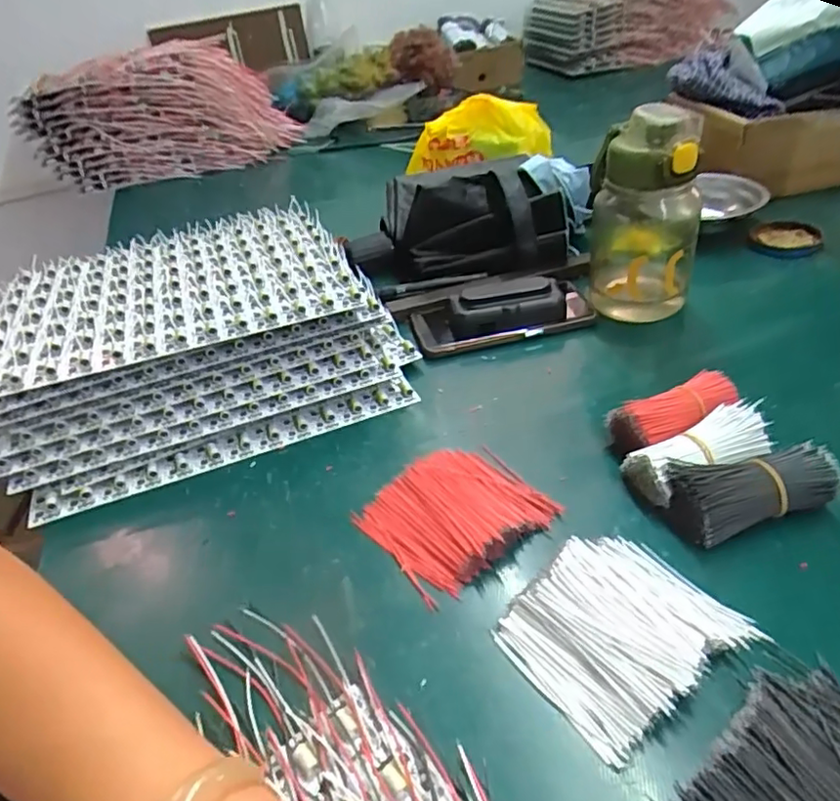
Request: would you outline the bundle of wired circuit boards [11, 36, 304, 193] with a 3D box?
[{"bbox_3d":[-0.443,-0.482,1.043,0.419,0.184,0.113,-8,40,1],"label":"bundle of wired circuit boards"}]

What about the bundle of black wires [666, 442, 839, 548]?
[{"bbox_3d":[0.196,0.050,0.365,0.088,0.035,0.045,-13,38,-9],"label":"bundle of black wires"}]

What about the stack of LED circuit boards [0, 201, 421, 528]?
[{"bbox_3d":[-0.204,-0.063,0.552,0.324,0.086,0.305,-19,39,-16],"label":"stack of LED circuit boards"}]

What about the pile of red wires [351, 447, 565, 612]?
[{"bbox_3d":[0.022,0.067,0.387,0.102,0.019,0.086,-29,42,-26],"label":"pile of red wires"}]

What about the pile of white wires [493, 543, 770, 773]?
[{"bbox_3d":[0.102,0.113,0.312,0.105,0.020,0.087,-26,41,-23],"label":"pile of white wires"}]

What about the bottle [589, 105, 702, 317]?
[{"bbox_3d":[0.196,-0.164,0.537,0.090,0.178,0.080,8,40,19],"label":"bottle"}]

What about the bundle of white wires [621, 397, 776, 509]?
[{"bbox_3d":[0.178,0.033,0.390,0.089,0.036,0.041,-16,37,-13],"label":"bundle of white wires"}]

